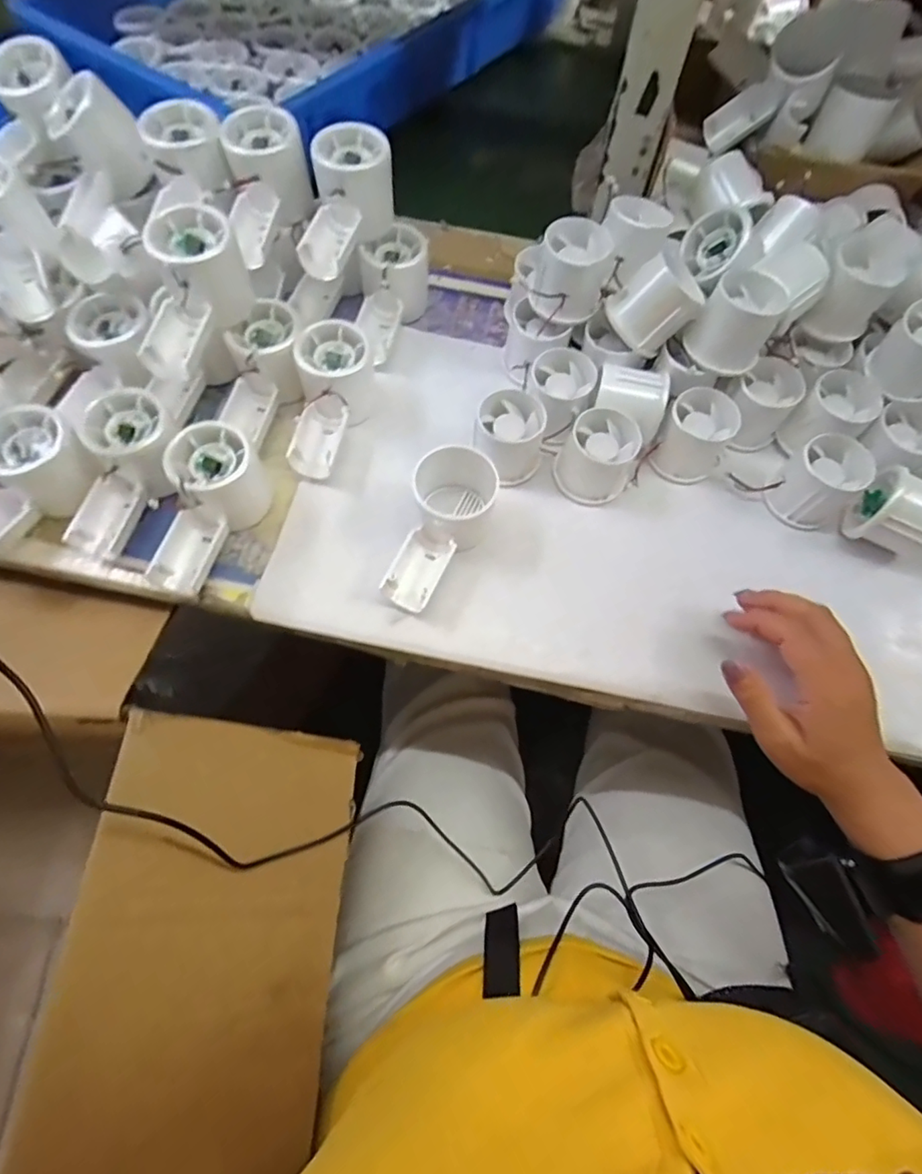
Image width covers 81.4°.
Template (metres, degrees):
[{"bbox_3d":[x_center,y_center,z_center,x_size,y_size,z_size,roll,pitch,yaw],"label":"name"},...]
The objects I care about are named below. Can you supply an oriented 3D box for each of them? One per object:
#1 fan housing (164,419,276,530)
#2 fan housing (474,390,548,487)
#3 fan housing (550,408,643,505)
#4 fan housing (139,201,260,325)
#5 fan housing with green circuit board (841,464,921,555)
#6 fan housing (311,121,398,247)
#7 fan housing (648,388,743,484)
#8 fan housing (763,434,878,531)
[{"bbox_3d":[-0.172,-0.079,0.387,0.058,0.054,0.056,38,73,9],"label":"fan housing"},{"bbox_3d":[0.037,-0.117,0.416,0.058,0.042,0.053,1,67,-3],"label":"fan housing"},{"bbox_3d":[0.105,-0.099,0.413,0.057,0.047,0.055,1,67,-3],"label":"fan housing"},{"bbox_3d":[-0.185,-0.226,0.391,0.058,0.065,0.053,-35,73,-16],"label":"fan housing"},{"bbox_3d":[0.328,-0.051,0.402,0.054,0.052,0.049,30,72,7],"label":"fan housing with green circuit board"},{"bbox_3d":[-0.087,-0.324,0.432,0.055,0.056,0.060,31,69,10],"label":"fan housing"},{"bbox_3d":[0.184,-0.118,0.424,0.053,0.042,0.059,29,72,7],"label":"fan housing"},{"bbox_3d":[0.274,-0.080,0.413,0.053,0.050,0.057,1,67,-3],"label":"fan housing"}]

